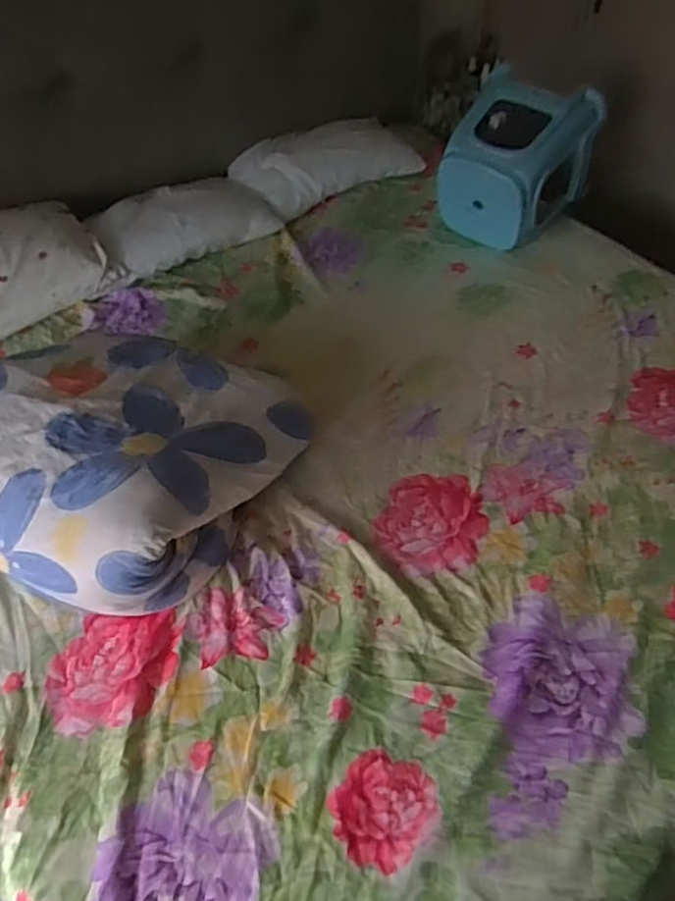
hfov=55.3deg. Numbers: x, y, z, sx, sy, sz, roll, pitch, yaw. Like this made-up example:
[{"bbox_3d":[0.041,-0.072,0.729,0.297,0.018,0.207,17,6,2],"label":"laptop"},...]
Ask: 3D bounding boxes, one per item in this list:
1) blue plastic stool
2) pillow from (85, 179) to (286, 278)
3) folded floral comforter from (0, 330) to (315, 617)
[{"bbox_3d":[0.437,-0.715,1.617,0.275,0.333,0.269,-30,56,-21],"label":"blue plastic stool"},{"bbox_3d":[-0.411,-0.604,1.725,0.468,0.122,0.257,-29,56,-20],"label":"pillow"},{"bbox_3d":[-0.388,-0.004,1.142,0.502,0.238,0.527,25,56,21],"label":"folded floral comforter"}]

